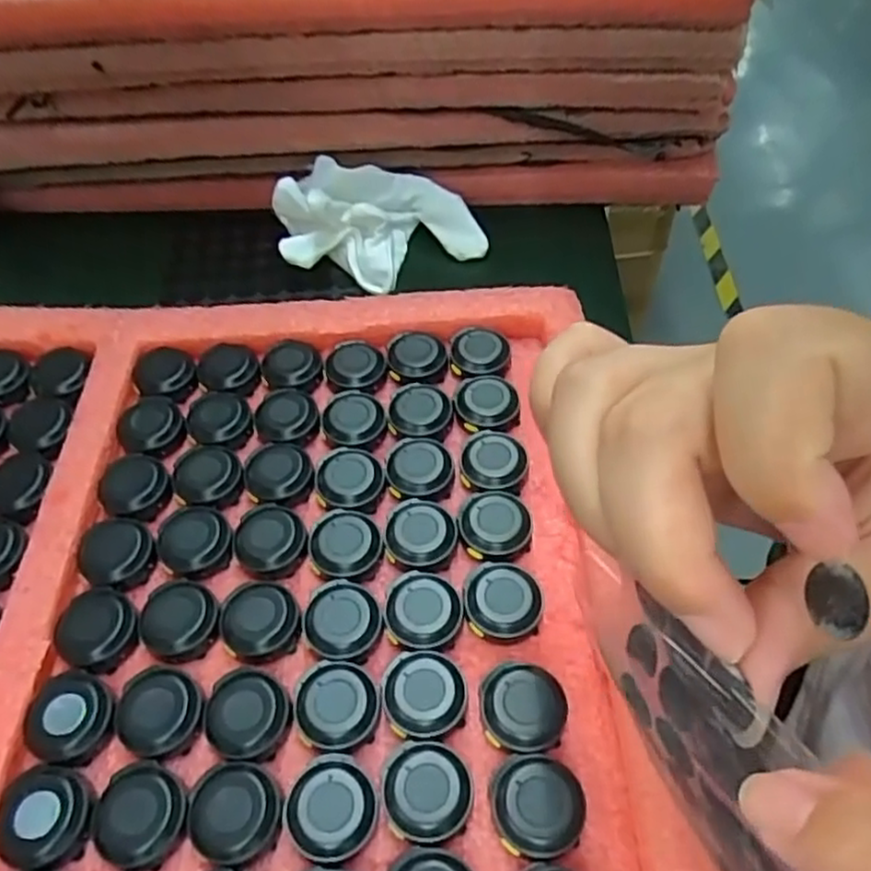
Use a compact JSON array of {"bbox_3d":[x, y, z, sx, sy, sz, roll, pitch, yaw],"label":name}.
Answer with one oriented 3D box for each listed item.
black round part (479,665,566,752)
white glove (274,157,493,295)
[{"bbox_3d":[0.030,0.095,0.250,0.029,0.011,0.029,0,53,0],"label":"black round part"},{"bbox_3d":[-0.031,-0.123,0.410,0.114,0.046,0.067,1,53,1],"label":"white glove"}]

